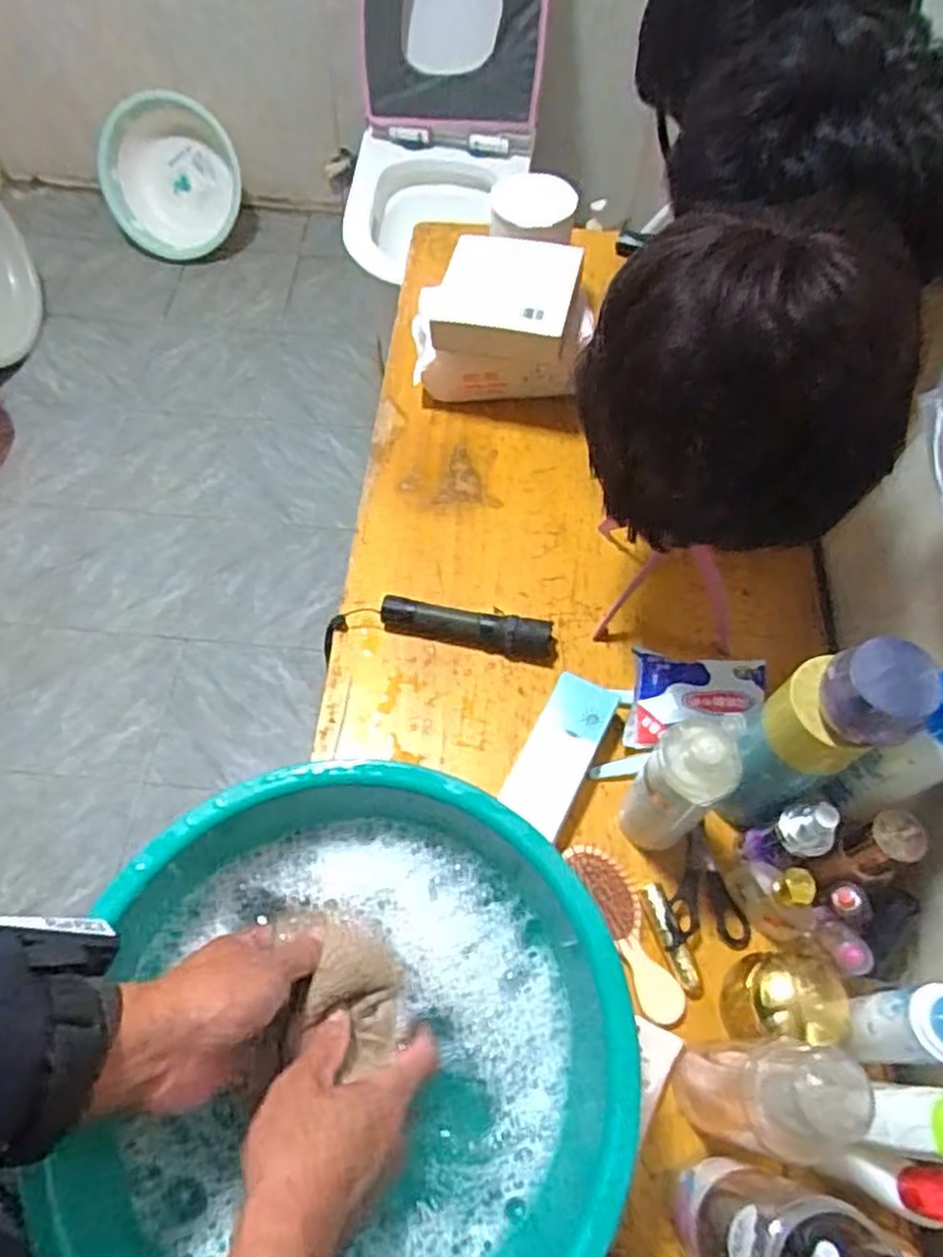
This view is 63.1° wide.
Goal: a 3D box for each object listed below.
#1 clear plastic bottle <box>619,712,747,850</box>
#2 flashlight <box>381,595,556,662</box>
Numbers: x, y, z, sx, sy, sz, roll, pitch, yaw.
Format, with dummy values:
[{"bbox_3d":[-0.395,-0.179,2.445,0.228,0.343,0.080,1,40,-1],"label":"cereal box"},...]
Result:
[{"bbox_3d":[0.142,0.112,0.535,0.051,0.165,0.051,-3,62,-4],"label":"clear plastic bottle"},{"bbox_3d":[-0.003,-0.001,0.687,0.155,0.031,0.031,11,62,3],"label":"flashlight"}]

